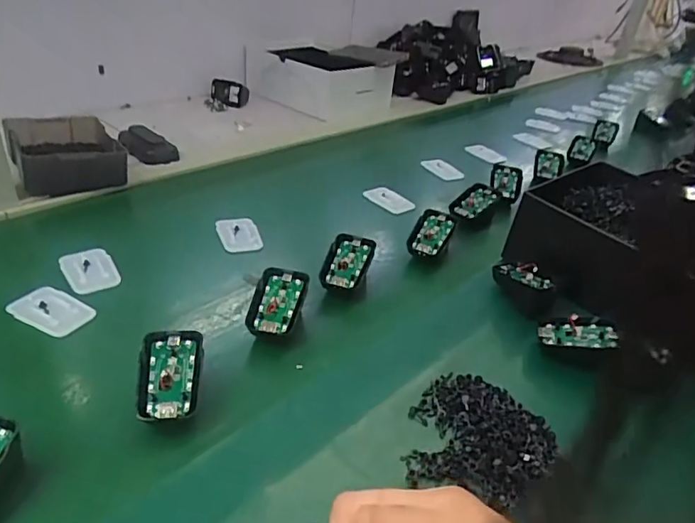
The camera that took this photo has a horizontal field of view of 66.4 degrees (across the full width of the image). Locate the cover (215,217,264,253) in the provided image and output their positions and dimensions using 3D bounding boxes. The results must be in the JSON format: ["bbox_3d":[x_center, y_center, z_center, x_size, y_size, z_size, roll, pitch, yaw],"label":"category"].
[{"bbox_3d":[-0.123,-0.032,0.610,0.044,0.012,0.064,-11,38,-22],"label":"cover"}]

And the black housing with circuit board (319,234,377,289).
[{"bbox_3d":[0.000,0.000,0.540,0.042,0.011,0.070,17,53,7],"label":"black housing with circuit board"}]

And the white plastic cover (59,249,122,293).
[{"bbox_3d":[-0.251,0.008,0.520,0.044,0.010,0.067,-21,42,-33],"label":"white plastic cover"}]

